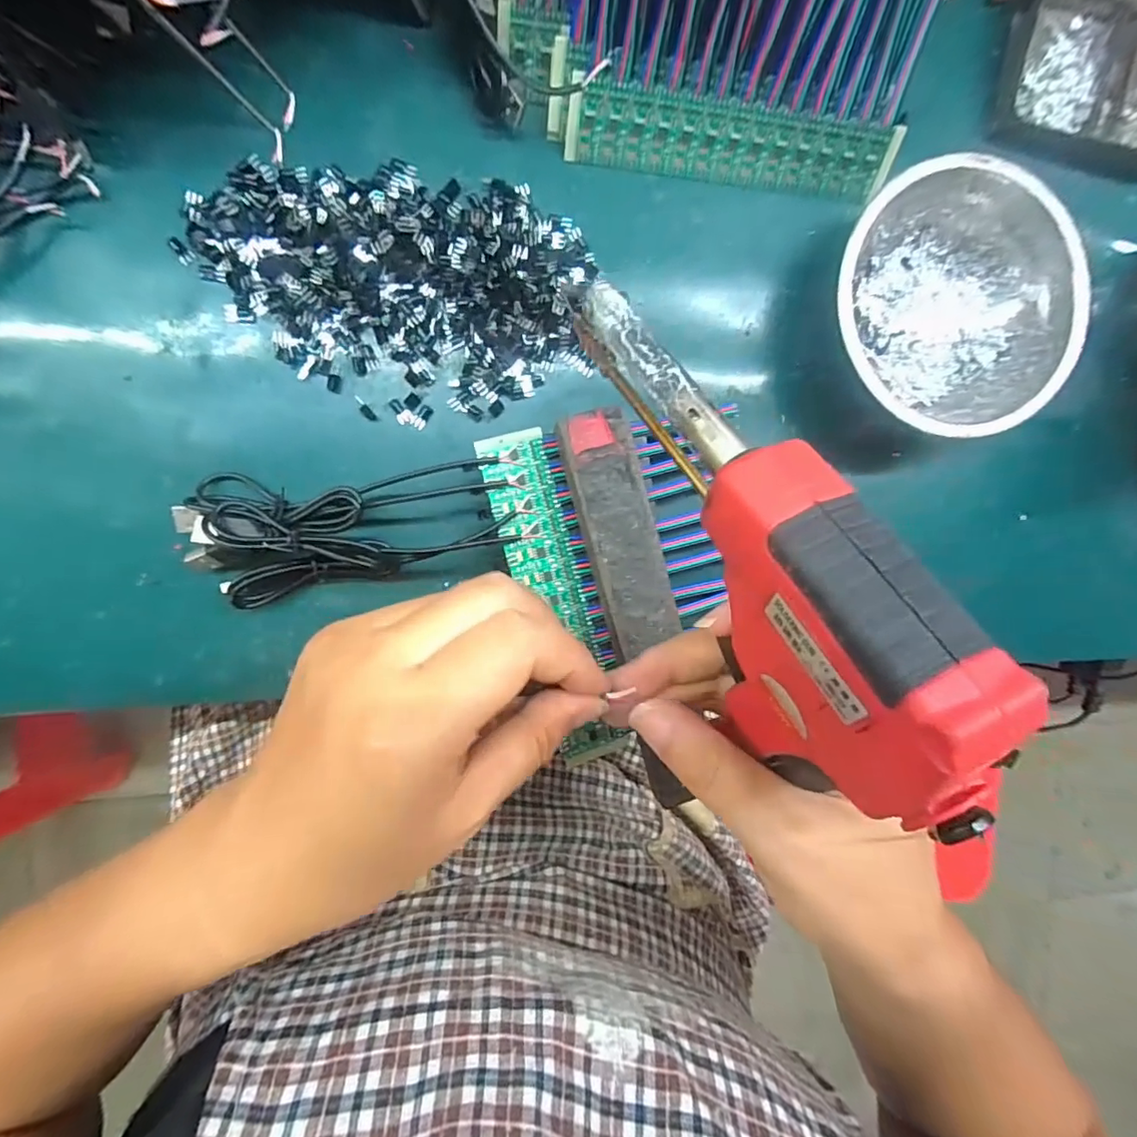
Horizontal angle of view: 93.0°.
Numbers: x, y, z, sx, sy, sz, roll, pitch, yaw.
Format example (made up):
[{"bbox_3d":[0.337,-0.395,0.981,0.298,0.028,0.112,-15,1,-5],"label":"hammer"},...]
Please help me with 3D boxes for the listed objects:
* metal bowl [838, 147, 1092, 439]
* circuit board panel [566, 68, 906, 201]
[{"bbox_3d":[0.186,-0.129,0.271,0.117,0.042,0.123,-1,96,-8],"label":"metal bowl"},{"bbox_3d":[0.079,-0.208,0.263,0.167,0.005,0.032,2,137,-7],"label":"circuit board panel"}]

